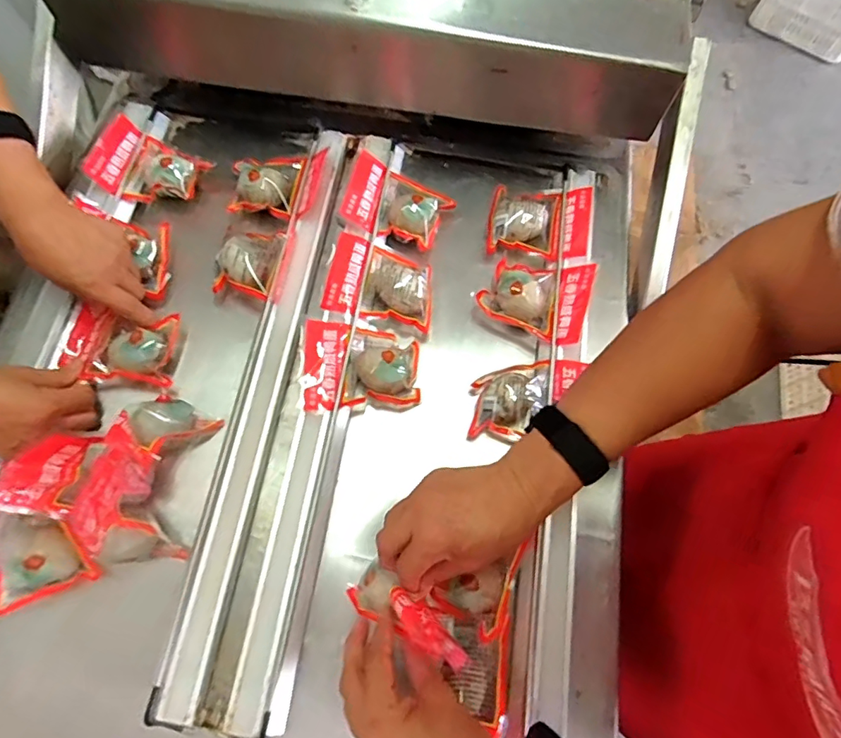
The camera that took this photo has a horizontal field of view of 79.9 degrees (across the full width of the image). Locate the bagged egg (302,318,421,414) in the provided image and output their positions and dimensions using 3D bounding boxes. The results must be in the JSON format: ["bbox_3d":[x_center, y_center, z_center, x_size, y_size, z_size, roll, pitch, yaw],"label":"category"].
[{"bbox_3d":[-0.058,0.001,0.509,0.113,0.048,0.089,0,70,-1],"label":"bagged egg"}]

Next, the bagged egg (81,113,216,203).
[{"bbox_3d":[-0.305,-0.229,0.578,0.107,0.060,0.091,12,70,3],"label":"bagged egg"}]

